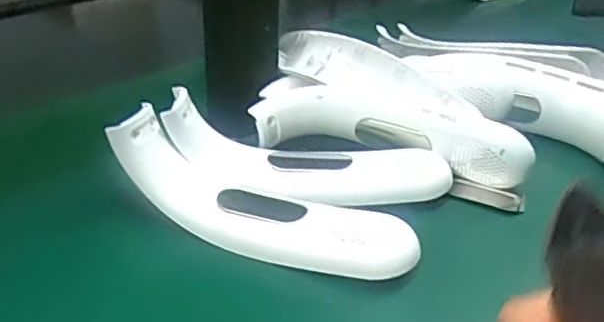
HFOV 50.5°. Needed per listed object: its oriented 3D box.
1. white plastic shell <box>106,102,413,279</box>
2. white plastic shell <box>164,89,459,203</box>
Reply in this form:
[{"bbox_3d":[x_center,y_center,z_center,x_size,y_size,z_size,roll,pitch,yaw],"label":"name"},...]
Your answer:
[{"bbox_3d":[-0.024,0.019,0.392,0.194,0.057,0.053,13,33,16],"label":"white plastic shell"},{"bbox_3d":[0.007,-0.009,0.433,0.189,0.053,0.054,1,32,-2],"label":"white plastic shell"}]

